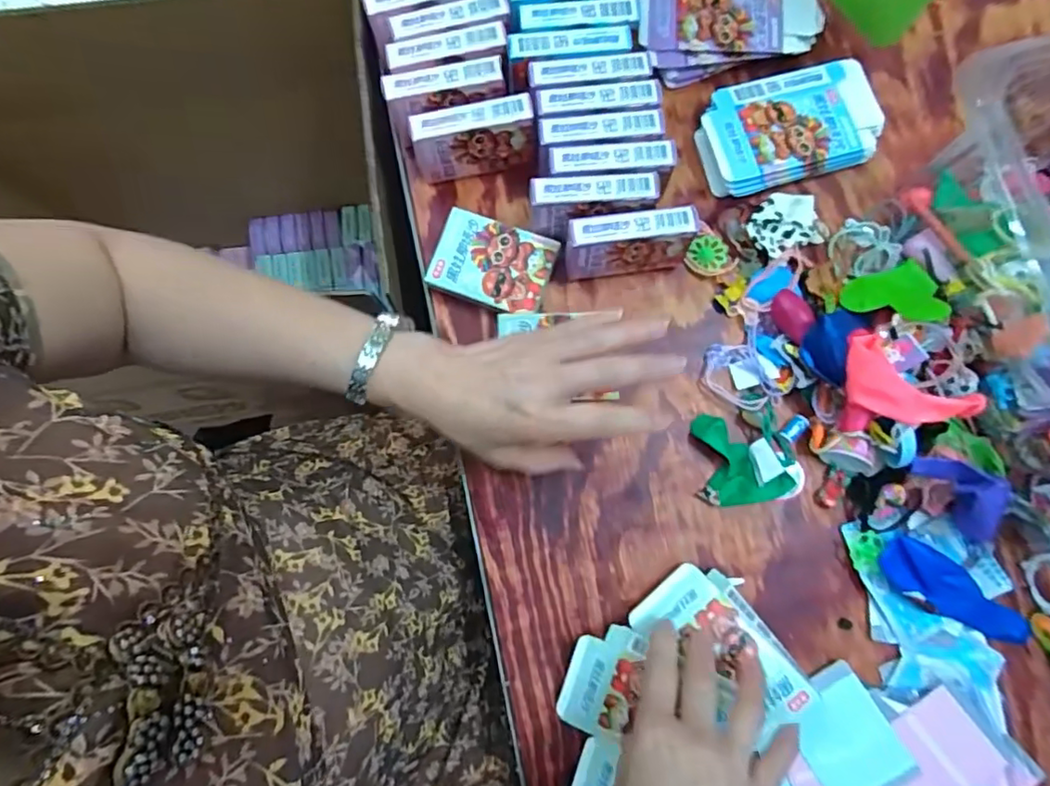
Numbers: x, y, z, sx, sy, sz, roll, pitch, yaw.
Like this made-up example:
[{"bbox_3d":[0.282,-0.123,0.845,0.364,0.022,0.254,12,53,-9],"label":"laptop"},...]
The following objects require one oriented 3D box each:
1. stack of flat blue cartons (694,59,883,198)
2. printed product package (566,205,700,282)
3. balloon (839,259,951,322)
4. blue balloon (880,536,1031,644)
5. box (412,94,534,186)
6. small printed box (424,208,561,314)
[{"bbox_3d":[0.220,-0.222,0.492,0.148,0.027,0.088,-16,80,-2],"label":"stack of flat blue cartons"},{"bbox_3d":[0.078,-0.113,0.453,0.093,0.064,0.027,-5,80,-1],"label":"printed product package"},{"bbox_3d":[0.281,-0.071,0.443,0.068,0.011,0.068,-16,42,4],"label":"balloon"},{"bbox_3d":[0.320,0.149,0.435,0.119,0.018,0.036,30,81,5],"label":"blue balloon"},{"bbox_3d":[-0.040,-0.199,0.472,0.092,0.067,0.024,-9,80,-1],"label":"box"},{"bbox_3d":[-0.026,-0.100,0.473,0.092,0.024,0.068,20,81,4],"label":"small printed box"}]

